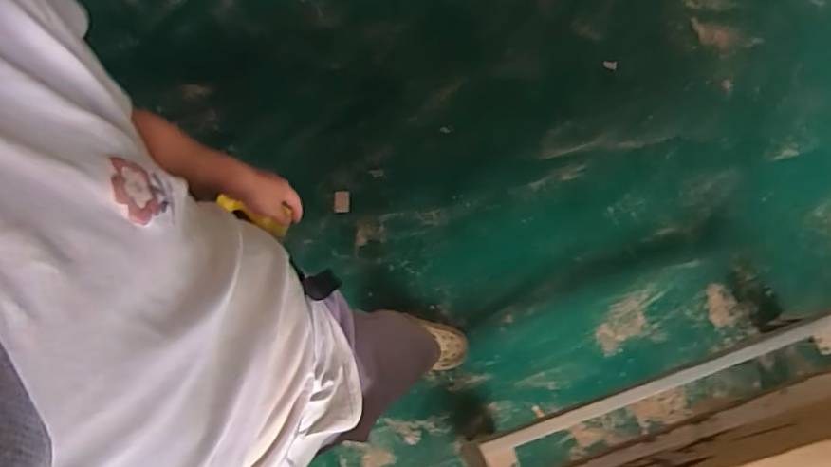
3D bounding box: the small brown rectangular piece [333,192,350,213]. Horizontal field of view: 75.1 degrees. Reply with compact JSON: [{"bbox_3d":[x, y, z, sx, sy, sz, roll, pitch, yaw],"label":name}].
[{"bbox_3d":[-0.216,-0.093,1.584,0.045,0.009,0.060,-2,79,1],"label":"small brown rectangular piece"}]

